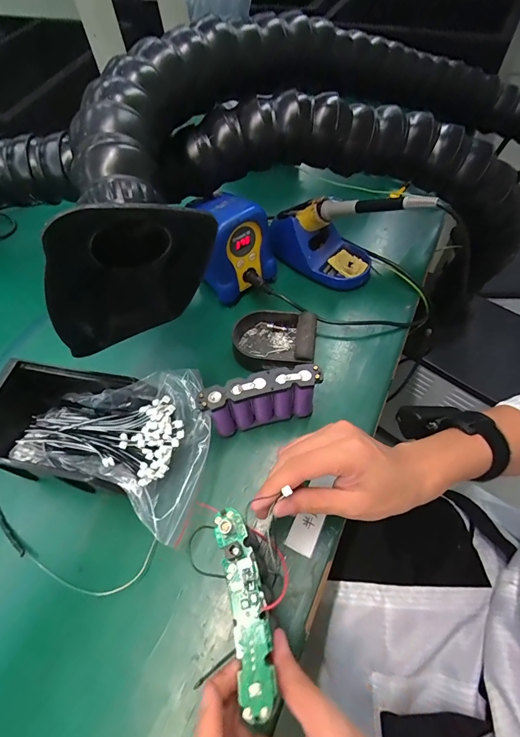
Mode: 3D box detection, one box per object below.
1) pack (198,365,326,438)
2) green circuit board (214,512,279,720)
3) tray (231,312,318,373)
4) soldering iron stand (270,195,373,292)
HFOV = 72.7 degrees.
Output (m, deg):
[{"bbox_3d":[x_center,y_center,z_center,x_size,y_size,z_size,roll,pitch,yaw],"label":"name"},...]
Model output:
[{"bbox_3d":[0.002,0.035,0.362,0.113,0.076,0.025,-14,58,-4],"label":"pack"},{"bbox_3d":[-0.011,0.150,0.233,0.023,0.011,0.116,-14,53,-4],"label":"green circuit board"},{"bbox_3d":[0.016,-0.032,0.427,0.100,0.037,0.078,0,59,4],"label":"tray"},{"bbox_3d":[0.084,-0.177,0.483,0.148,0.080,0.083,25,64,18],"label":"soldering iron stand"}]

